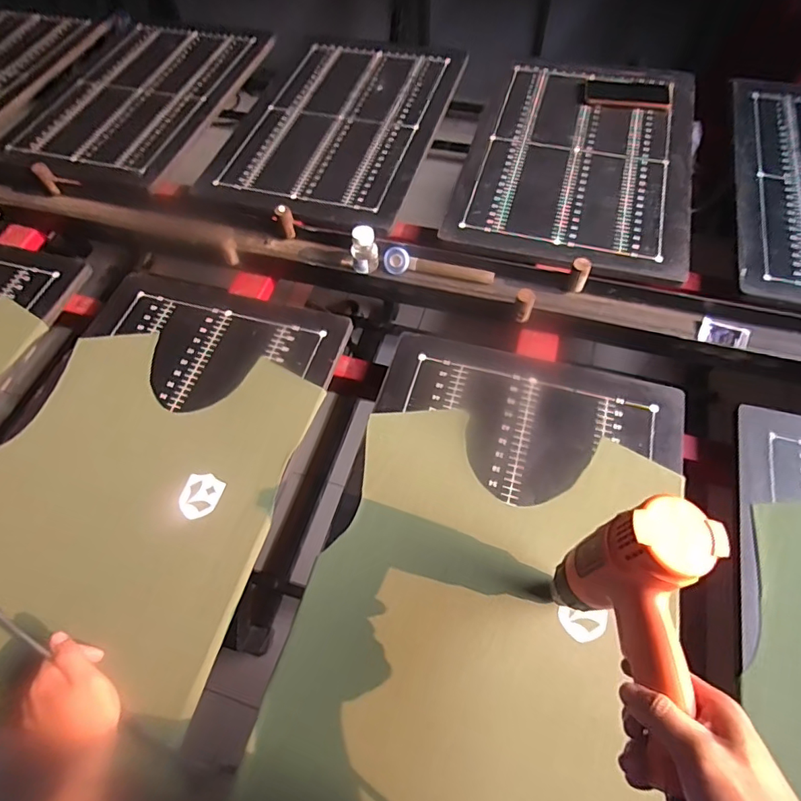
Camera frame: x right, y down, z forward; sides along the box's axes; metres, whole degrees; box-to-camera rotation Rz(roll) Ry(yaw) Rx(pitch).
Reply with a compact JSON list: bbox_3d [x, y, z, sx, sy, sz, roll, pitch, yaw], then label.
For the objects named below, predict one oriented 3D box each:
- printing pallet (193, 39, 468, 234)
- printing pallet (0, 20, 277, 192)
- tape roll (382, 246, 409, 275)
[{"bbox_3d":[-0.110,-0.564,0.995,0.381,0.016,0.555,18,65,12],"label":"printing pallet"},{"bbox_3d":[-0.574,-0.672,1.080,0.420,0.028,0.557,17,64,11],"label":"printing pallet"},{"bbox_3d":[-0.007,-0.221,0.787,0.041,0.042,0.012,26,29,7],"label":"tape roll"}]

